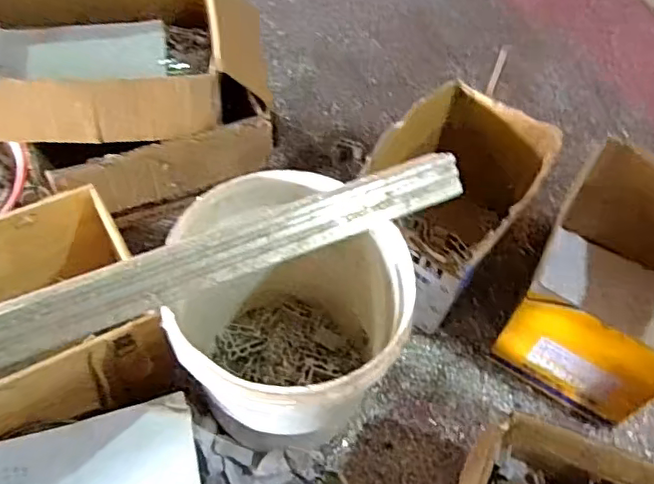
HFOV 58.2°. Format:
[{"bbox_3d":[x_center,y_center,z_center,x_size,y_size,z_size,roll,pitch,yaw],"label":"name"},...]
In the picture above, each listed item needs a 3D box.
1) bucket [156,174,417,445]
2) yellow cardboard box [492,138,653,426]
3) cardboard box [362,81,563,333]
[{"bbox_3d":[-0.058,0.118,0.804,0.288,0.324,0.311,-6,56,-9],"label":"bucket"},{"bbox_3d":[0.458,0.070,0.934,0.221,0.239,0.370,30,57,15],"label":"yellow cardboard box"},{"bbox_3d":[0.194,-0.055,0.993,0.227,0.252,0.320,33,59,19],"label":"cardboard box"}]

